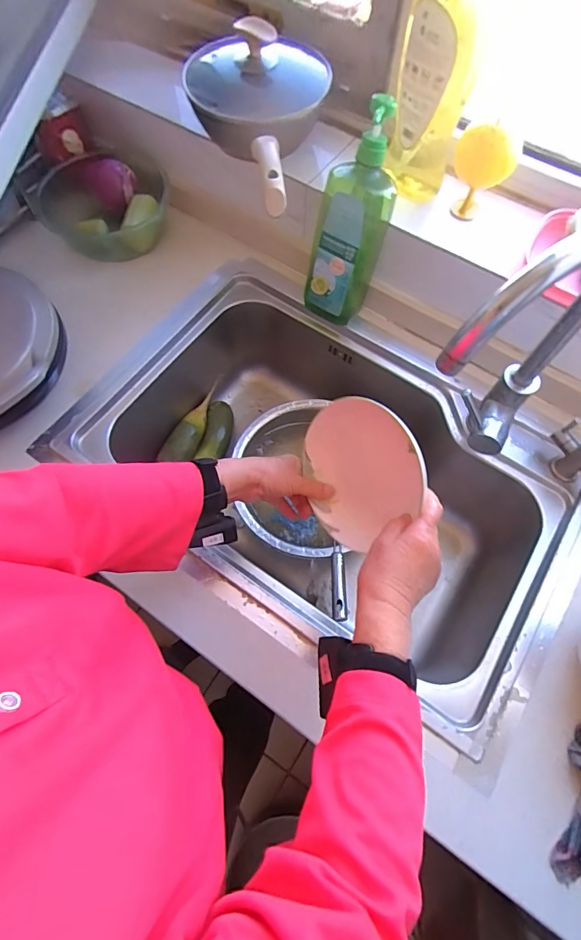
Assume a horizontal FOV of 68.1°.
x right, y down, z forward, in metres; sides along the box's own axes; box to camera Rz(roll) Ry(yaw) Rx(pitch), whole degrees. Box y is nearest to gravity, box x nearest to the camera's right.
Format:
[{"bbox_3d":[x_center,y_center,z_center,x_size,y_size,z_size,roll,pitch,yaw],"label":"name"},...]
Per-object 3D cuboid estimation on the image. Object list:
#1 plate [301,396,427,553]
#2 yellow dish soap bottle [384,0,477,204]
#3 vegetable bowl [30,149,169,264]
[{"bbox_3d":[0.074,-0.001,0.489,0.026,0.162,0.145,-23,70,-43],"label":"plate"},{"bbox_3d":[0.178,-0.485,0.532,0.095,0.260,0.073,25,69,9],"label":"yellow dish soap bottle"},{"bbox_3d":[-0.339,-0.475,0.773,0.242,0.088,0.211,-8,67,-4],"label":"vegetable bowl"}]

